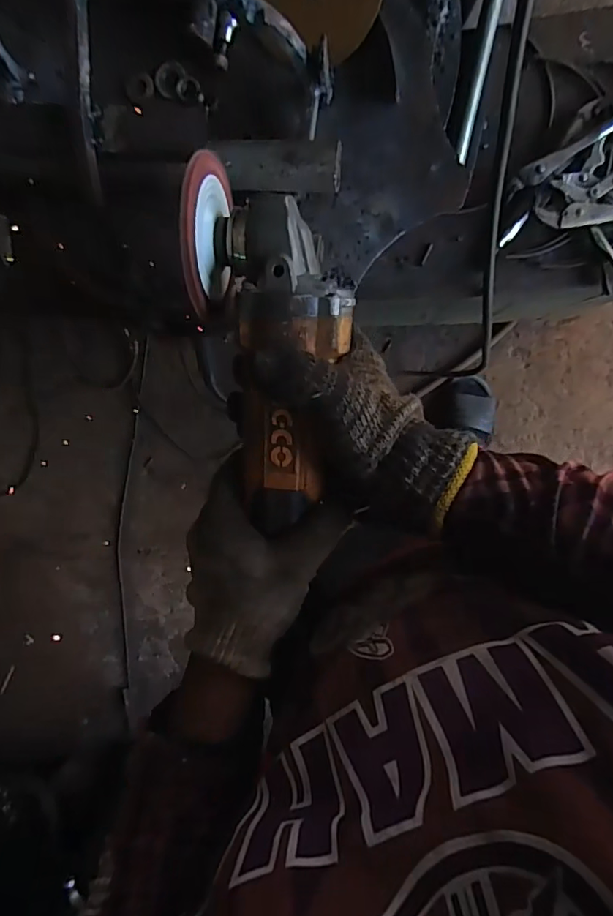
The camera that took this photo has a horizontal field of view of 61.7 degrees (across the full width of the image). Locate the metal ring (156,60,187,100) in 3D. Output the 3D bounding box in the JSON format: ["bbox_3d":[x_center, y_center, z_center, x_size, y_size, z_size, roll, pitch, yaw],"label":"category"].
[{"bbox_3d":[-0.108,-0.299,0.404,0.026,0.006,0.028,1,98,9],"label":"metal ring"}]

